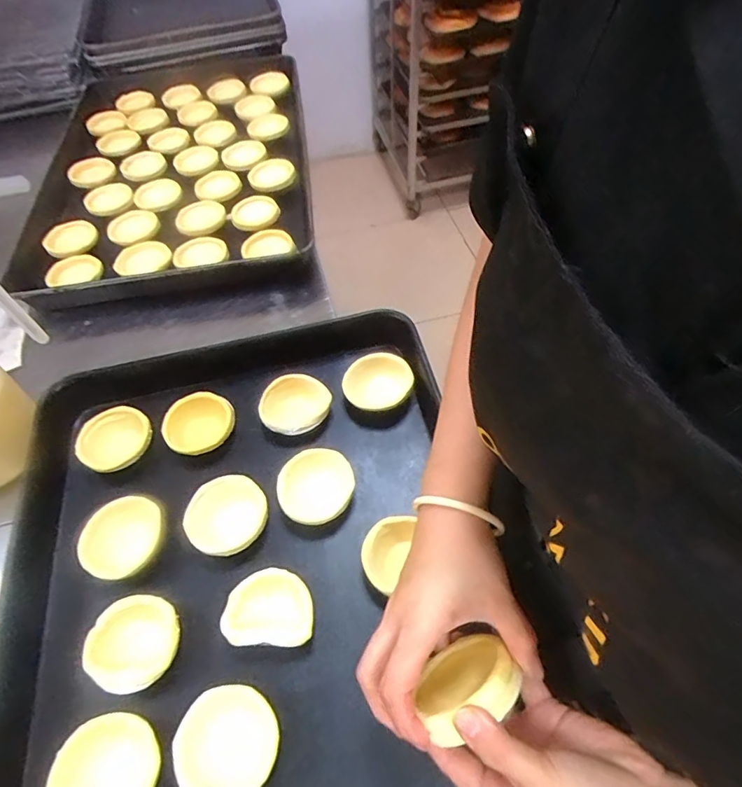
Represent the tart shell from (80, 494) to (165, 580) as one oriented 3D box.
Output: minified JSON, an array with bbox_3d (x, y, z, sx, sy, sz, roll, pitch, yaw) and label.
[{"bbox_3d":[-0.217,0.128,0.446,0.072,0.025,0.059,-33,58,-19],"label":"tart shell"}]

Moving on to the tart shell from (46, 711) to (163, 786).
[{"bbox_3d":[-0.186,0.271,0.360,0.069,0.027,0.070,-2,53,3],"label":"tart shell"}]

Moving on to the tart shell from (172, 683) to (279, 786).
[{"bbox_3d":[-0.102,0.252,0.365,0.069,0.025,0.069,-36,59,-21],"label":"tart shell"}]

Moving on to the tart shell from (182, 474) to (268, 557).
[{"bbox_3d":[-0.128,0.112,0.458,0.065,0.028,0.069,-2,53,3],"label":"tart shell"}]

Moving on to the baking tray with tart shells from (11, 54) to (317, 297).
[{"bbox_3d":[-0.317,-0.391,0.838,0.397,0.057,0.654,-9,53,-3],"label":"baking tray with tart shells"}]

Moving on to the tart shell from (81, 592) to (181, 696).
[{"bbox_3d":[-0.188,0.201,0.409,0.067,0.025,0.069,-2,53,3],"label":"tart shell"}]

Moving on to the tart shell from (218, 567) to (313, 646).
[{"bbox_3d":[-0.082,0.178,0.419,0.070,0.028,0.056,-1,53,3],"label":"tart shell"}]

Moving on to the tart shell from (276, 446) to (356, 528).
[{"bbox_3d":[-0.050,0.090,0.476,0.069,0.029,0.068,-2,53,3],"label":"tart shell"}]

